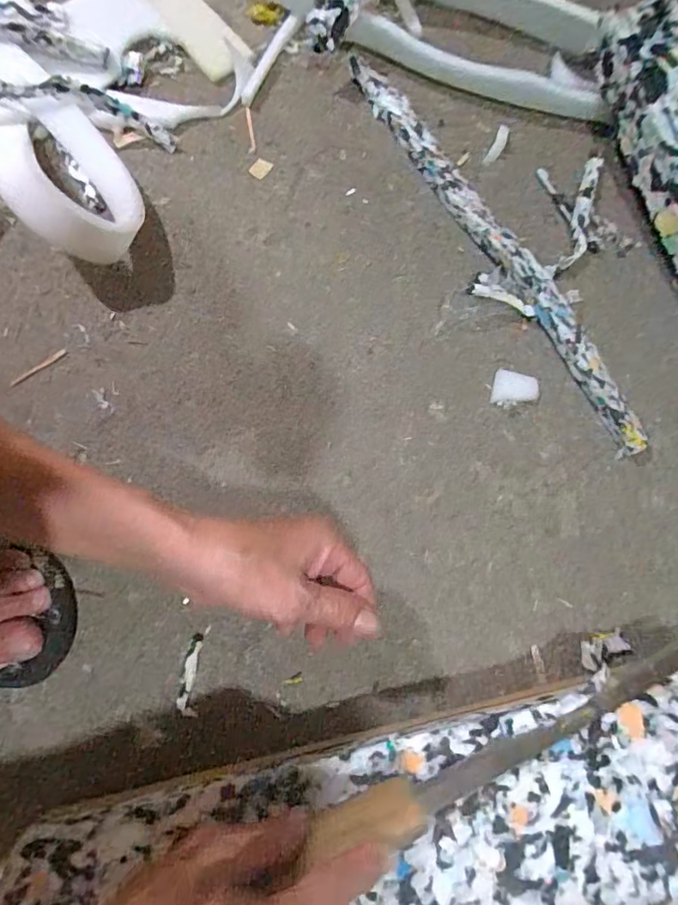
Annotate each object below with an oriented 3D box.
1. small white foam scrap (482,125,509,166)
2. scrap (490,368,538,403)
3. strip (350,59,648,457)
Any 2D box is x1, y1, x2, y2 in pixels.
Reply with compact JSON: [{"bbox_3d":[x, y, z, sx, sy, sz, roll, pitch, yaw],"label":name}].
[{"bbox_3d":[0.168,-0.325,0.517,0.013,0.004,0.061,25,77,5],"label":"small white foam scrap"},{"bbox_3d":[0.161,-0.058,0.448,0.043,0.014,0.029,8,76,1],"label":"scrap"},{"bbox_3d":[0.150,-0.215,0.478,0.043,0.021,0.478,-29,79,-7],"label":"strip"}]

